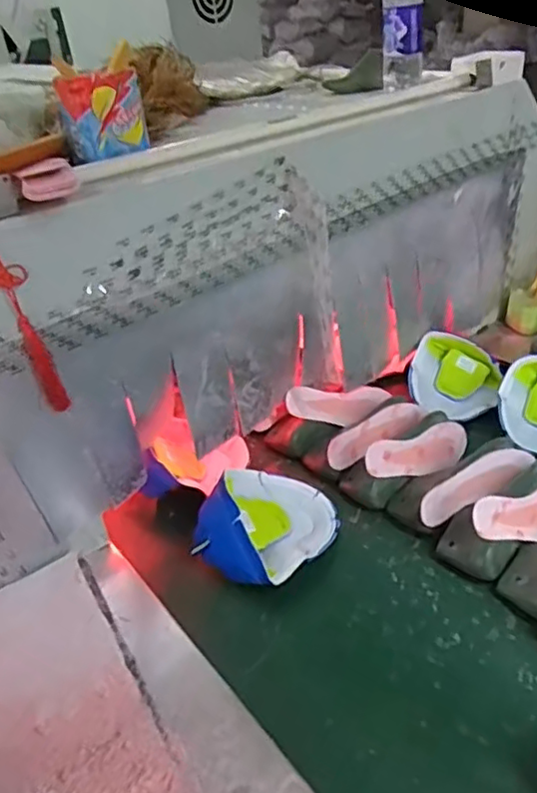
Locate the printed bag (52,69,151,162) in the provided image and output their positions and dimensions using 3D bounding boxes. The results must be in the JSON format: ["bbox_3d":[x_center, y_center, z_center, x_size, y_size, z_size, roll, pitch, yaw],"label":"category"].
[{"bbox_3d":[-0.197,-0.333,0.736,0.095,0.089,0.044,-12,38,-6],"label":"printed bag"}]

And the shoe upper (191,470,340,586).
[{"bbox_3d":[-0.003,0.165,0.853,0.166,0.078,0.197,22,47,32],"label":"shoe upper"}]

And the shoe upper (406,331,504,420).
[{"bbox_3d":[0.335,-0.031,1.115,0.158,0.085,0.152,8,41,18],"label":"shoe upper"}]

